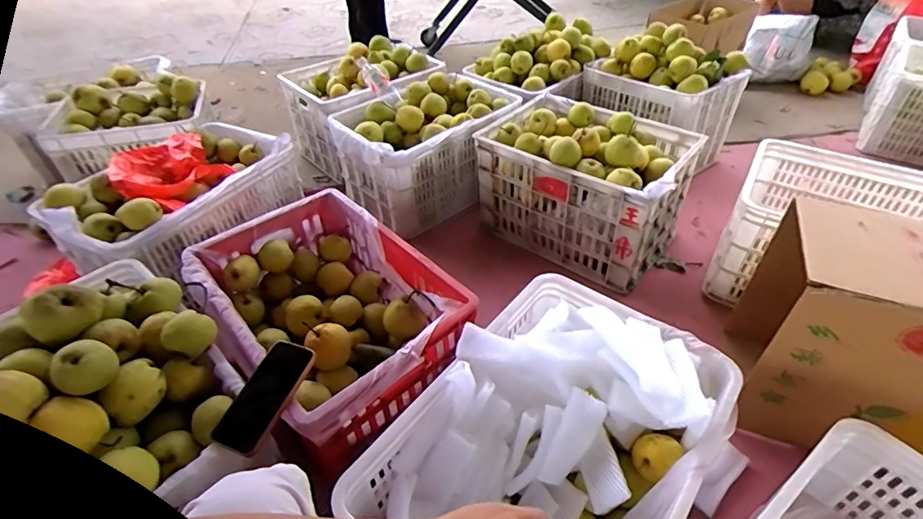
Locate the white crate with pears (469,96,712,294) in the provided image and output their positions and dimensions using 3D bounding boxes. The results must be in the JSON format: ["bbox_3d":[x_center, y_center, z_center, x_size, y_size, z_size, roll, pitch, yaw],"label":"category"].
[{"bbox_3d":[0.334,-0.220,1.329,0.513,0.327,0.352,25,49,27],"label":"white crate with pears"}]

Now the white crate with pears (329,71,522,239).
[{"bbox_3d":[-0.100,-0.360,1.547,0.538,0.302,0.369,-33,50,-29],"label":"white crate with pears"}]

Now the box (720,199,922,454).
[{"bbox_3d":[0.716,0.129,0.835,0.355,0.351,0.271,13,44,16],"label":"box"}]

